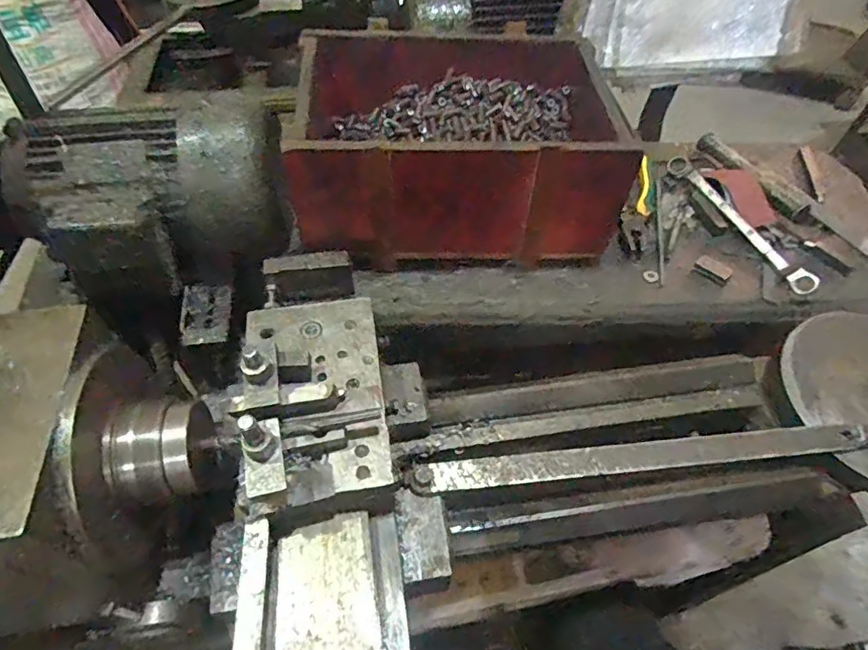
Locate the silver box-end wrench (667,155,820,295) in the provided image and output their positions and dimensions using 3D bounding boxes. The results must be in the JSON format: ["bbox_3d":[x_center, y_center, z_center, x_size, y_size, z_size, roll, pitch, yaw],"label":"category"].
[{"bbox_3d":[0.396,-0.142,0.715,0.028,0.028,0.273,-16,56,-13],"label":"silver box-end wrench"}]

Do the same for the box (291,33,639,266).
[{"bbox_3d":[0.040,-0.232,0.681,0.385,0.160,0.305,0,54,-1],"label":"box"}]

